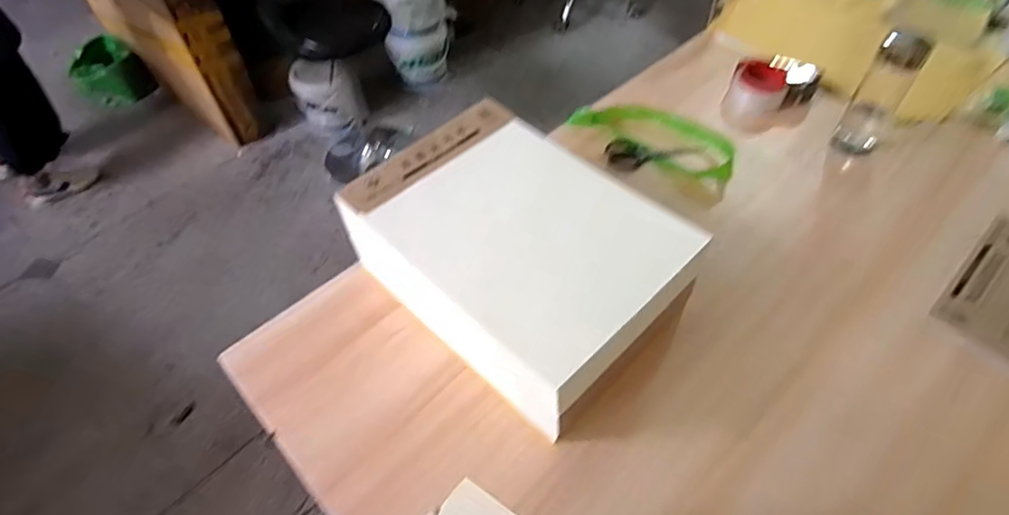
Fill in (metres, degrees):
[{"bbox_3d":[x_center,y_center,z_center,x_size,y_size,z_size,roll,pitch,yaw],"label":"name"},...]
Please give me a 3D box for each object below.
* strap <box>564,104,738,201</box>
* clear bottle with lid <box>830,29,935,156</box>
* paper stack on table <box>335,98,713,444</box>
[{"bbox_3d":[0.253,-0.206,0.931,0.285,0.029,0.101,32,59,25],"label":"strap"},{"bbox_3d":[0.585,-0.253,0.871,0.071,0.184,0.064,33,61,28],"label":"clear bottle with lid"},{"bbox_3d":[0.013,-0.001,0.708,0.370,0.160,0.262,36,61,27],"label":"paper stack on table"}]

